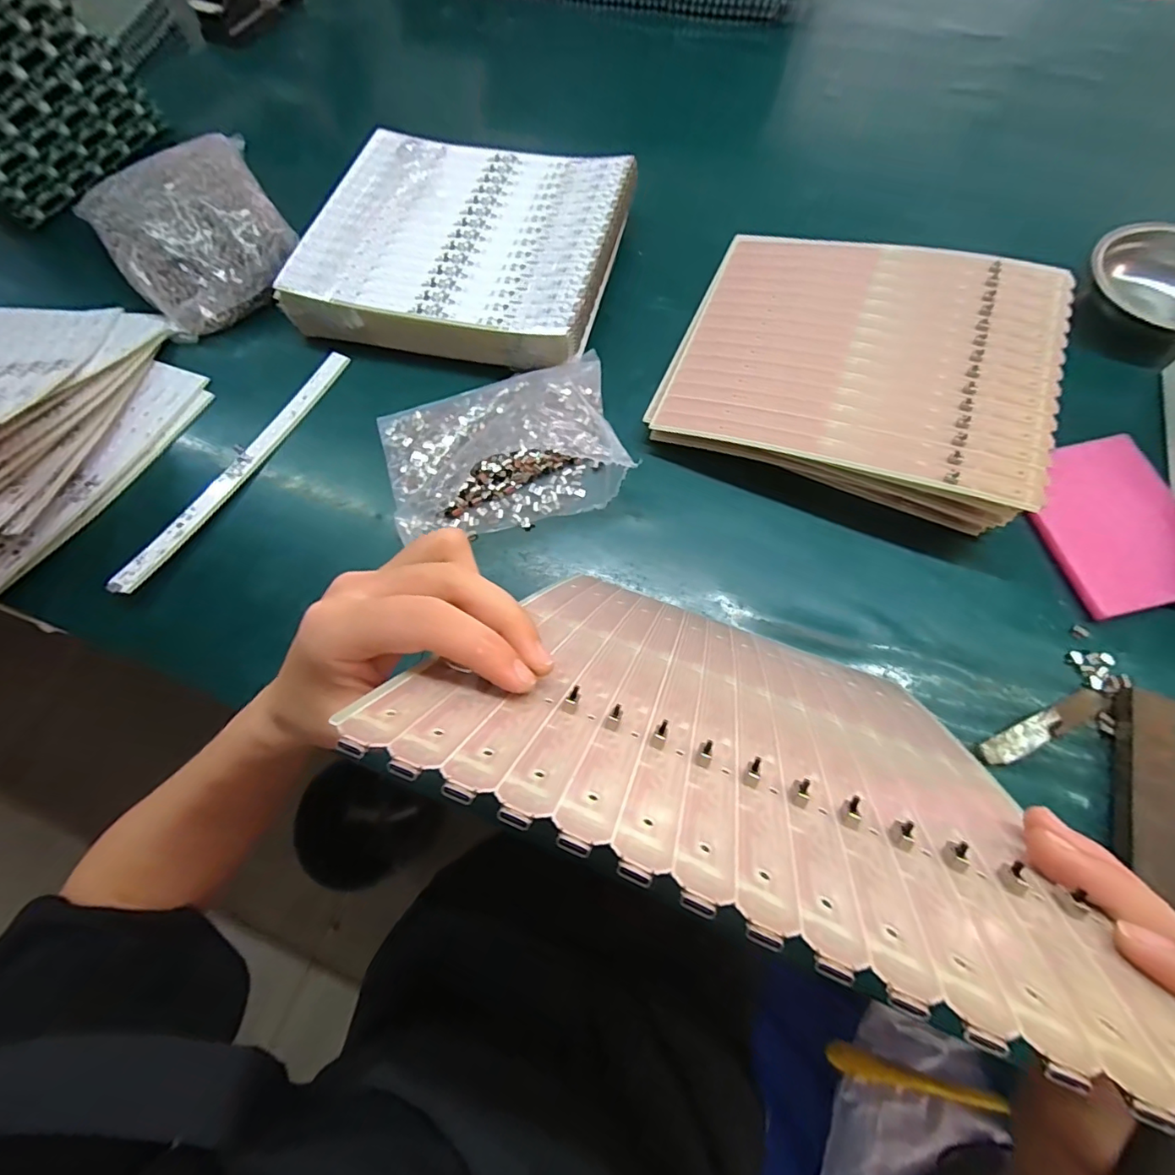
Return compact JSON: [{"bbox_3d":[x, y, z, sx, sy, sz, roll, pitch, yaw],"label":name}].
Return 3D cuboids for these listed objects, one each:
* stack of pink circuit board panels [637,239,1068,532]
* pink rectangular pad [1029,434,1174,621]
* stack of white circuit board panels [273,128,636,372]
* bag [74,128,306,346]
[{"bbox_3d":[0.227,-0.192,0.457,0.288,0.064,0.259,21,68,11],"label":"stack of pink circuit board panels"},{"bbox_3d":[0.412,-0.051,0.416,0.111,0.014,0.139,-11,66,-3],"label":"pink rectangular pad"},{"bbox_3d":[-0.120,-0.328,0.527,0.285,0.058,0.270,15,69,9],"label":"stack of white circuit board panels"},{"bbox_3d":[-0.412,-0.374,0.557,0.172,0.076,0.230,-31,68,-11],"label":"bag"}]

